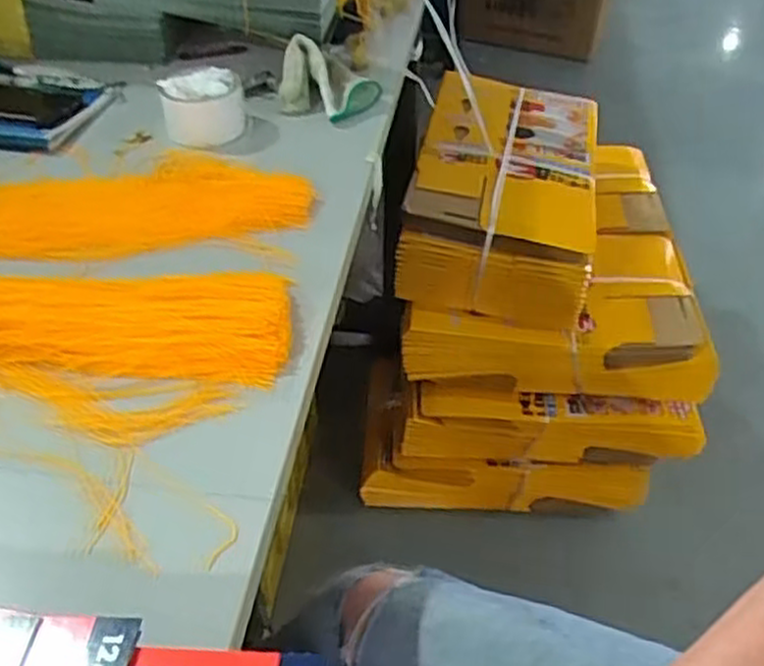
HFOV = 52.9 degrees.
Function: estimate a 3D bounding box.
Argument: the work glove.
[{"bbox_3d":[-0.057,-0.284,0.843,0.097,0.061,0.092,0,43,0],"label":"work glove"}]

